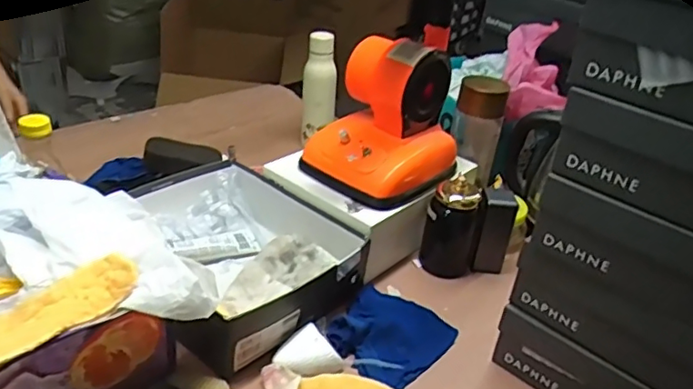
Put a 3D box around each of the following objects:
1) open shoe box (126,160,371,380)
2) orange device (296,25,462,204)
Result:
[{"bbox_3d":[-0.175,0.075,0.852,0.333,0.097,0.273,29,37,31],"label":"open shoe box"},{"bbox_3d":[0.057,-0.119,0.907,0.184,0.191,0.184,25,35,26],"label":"orange device"}]

